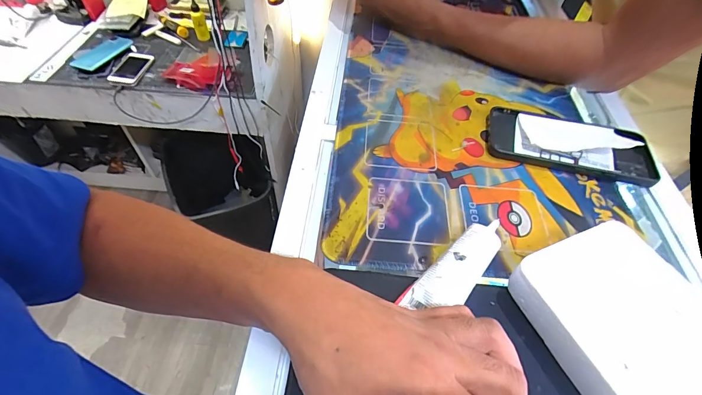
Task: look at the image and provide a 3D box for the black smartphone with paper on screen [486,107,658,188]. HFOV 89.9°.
[{"bbox_3d":[0.242,-0.060,0.389,0.169,0.017,0.079,12,53,8],"label":"black smartphone with paper on screen"}]

